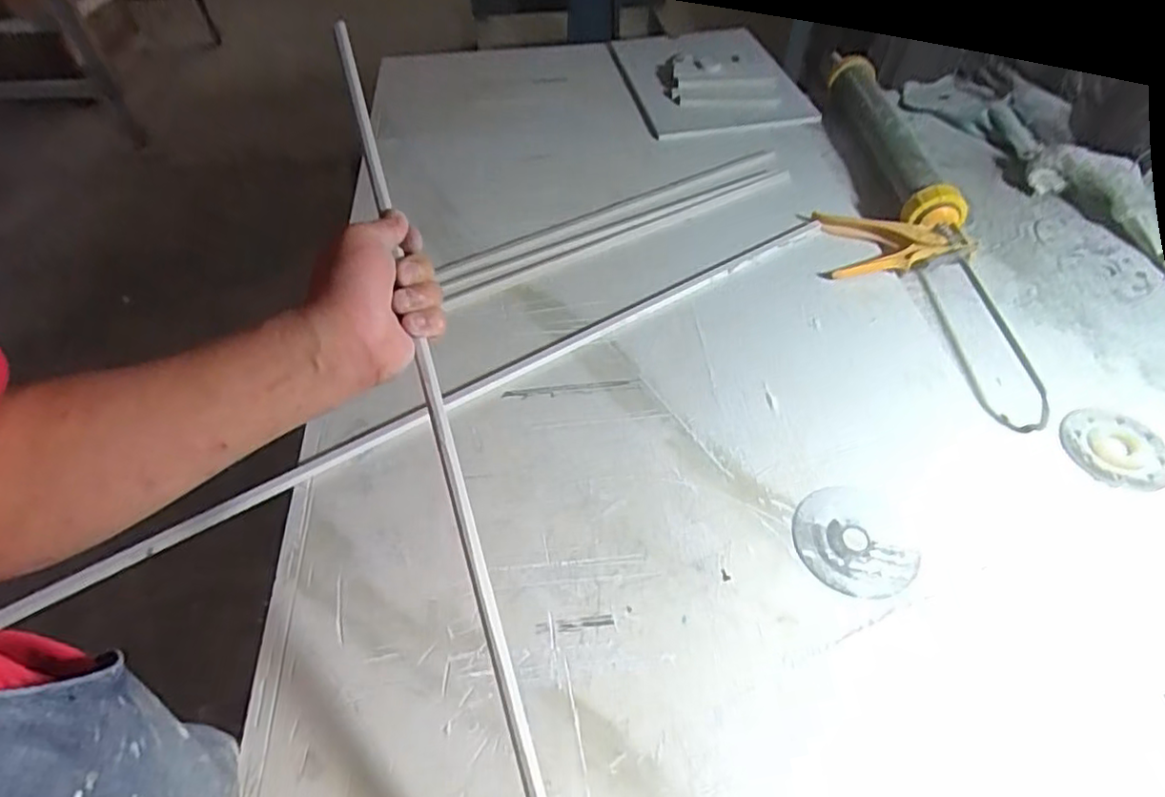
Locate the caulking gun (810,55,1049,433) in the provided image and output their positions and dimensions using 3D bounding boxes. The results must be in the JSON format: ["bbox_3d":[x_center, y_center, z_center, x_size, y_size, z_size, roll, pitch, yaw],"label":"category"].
[{"bbox_3d":[0.350,-0.224,0.735,0.163,0.065,0.584,0,53,-1],"label":"caulking gun"}]

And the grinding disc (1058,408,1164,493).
[{"bbox_3d":[0.471,0.044,0.564,0.082,0.008,0.078,0,53,-1],"label":"grinding disc"}]

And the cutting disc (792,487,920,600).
[{"bbox_3d":[0.216,0.112,0.507,0.093,0.004,0.090,0,53,-1],"label":"cutting disc"}]

